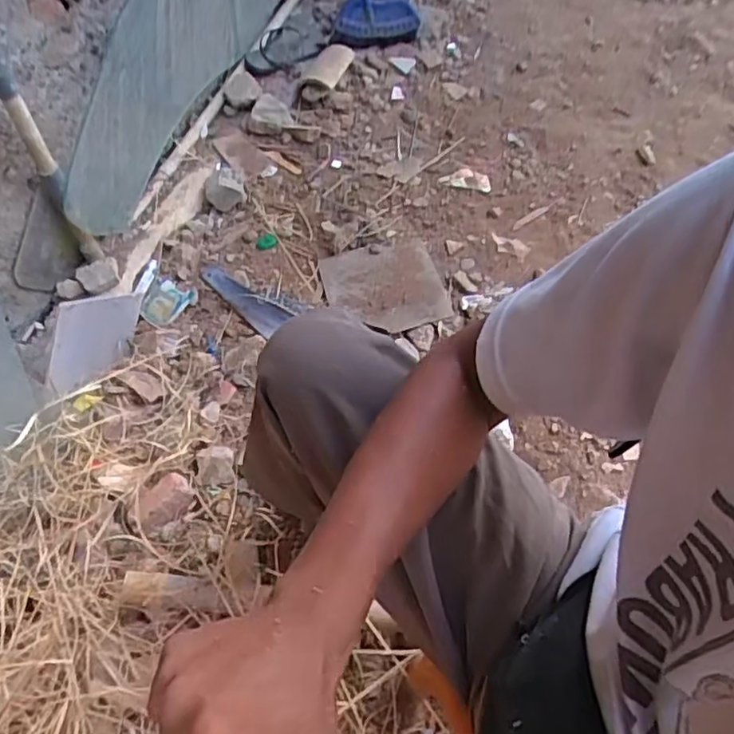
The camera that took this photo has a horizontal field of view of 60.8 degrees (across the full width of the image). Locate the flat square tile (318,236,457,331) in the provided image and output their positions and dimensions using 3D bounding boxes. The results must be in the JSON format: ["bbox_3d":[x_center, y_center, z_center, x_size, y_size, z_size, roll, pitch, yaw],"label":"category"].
[{"bbox_3d":[0.034,-0.158,1.193,0.212,0.014,0.214,-13,55,-10],"label":"flat square tile"}]

